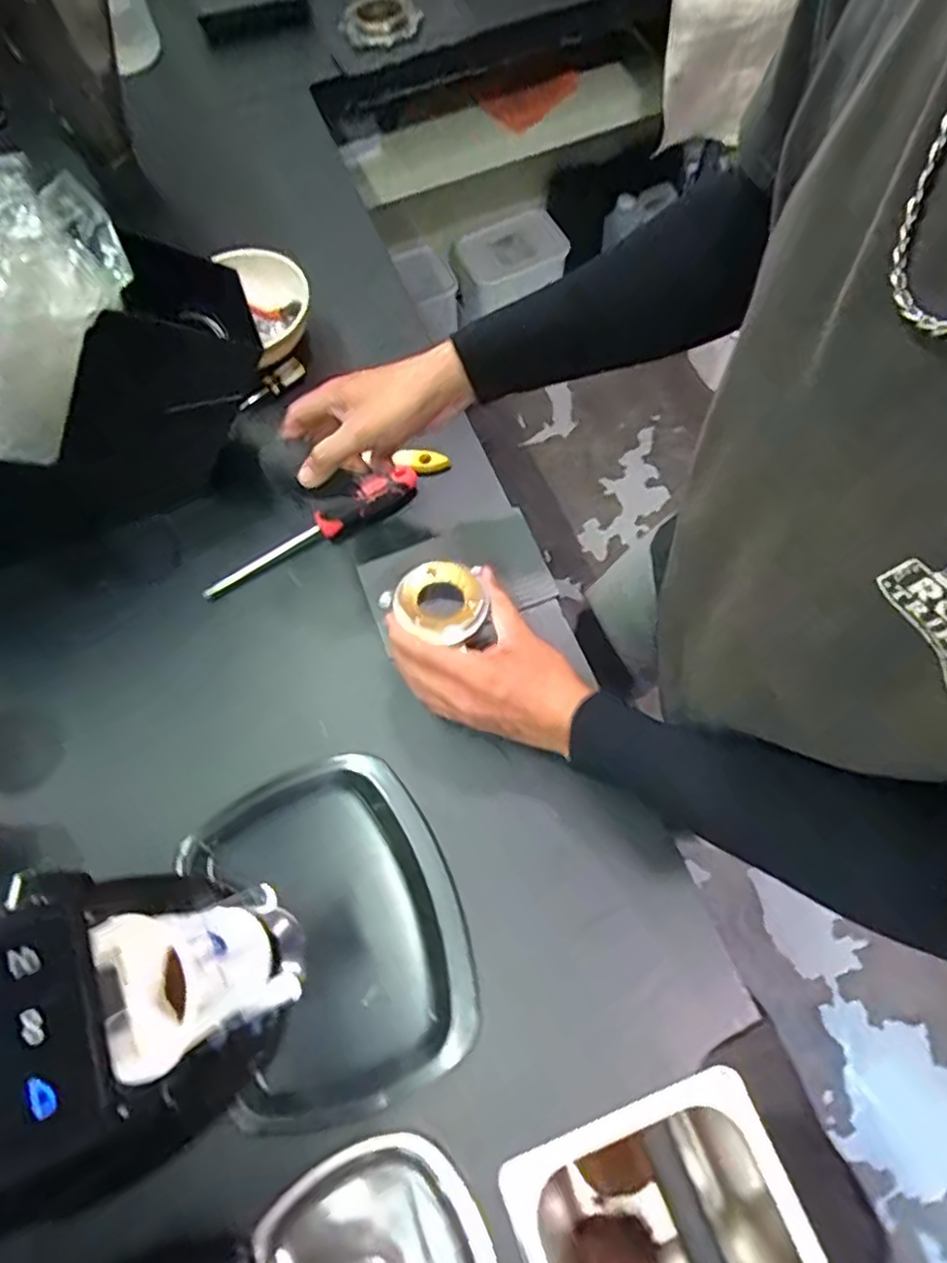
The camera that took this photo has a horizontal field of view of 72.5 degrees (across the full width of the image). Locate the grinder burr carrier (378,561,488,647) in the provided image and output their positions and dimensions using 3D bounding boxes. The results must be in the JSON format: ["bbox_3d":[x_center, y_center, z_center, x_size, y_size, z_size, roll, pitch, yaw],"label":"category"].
[{"bbox_3d":[-0.027,-0.025,0.499,0.076,0.022,0.064,40,76,16],"label":"grinder burr carrier"}]

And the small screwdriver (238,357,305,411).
[{"bbox_3d":[-0.211,-0.256,0.671,0.079,0.024,0.013,-43,73,-13],"label":"small screwdriver"}]

